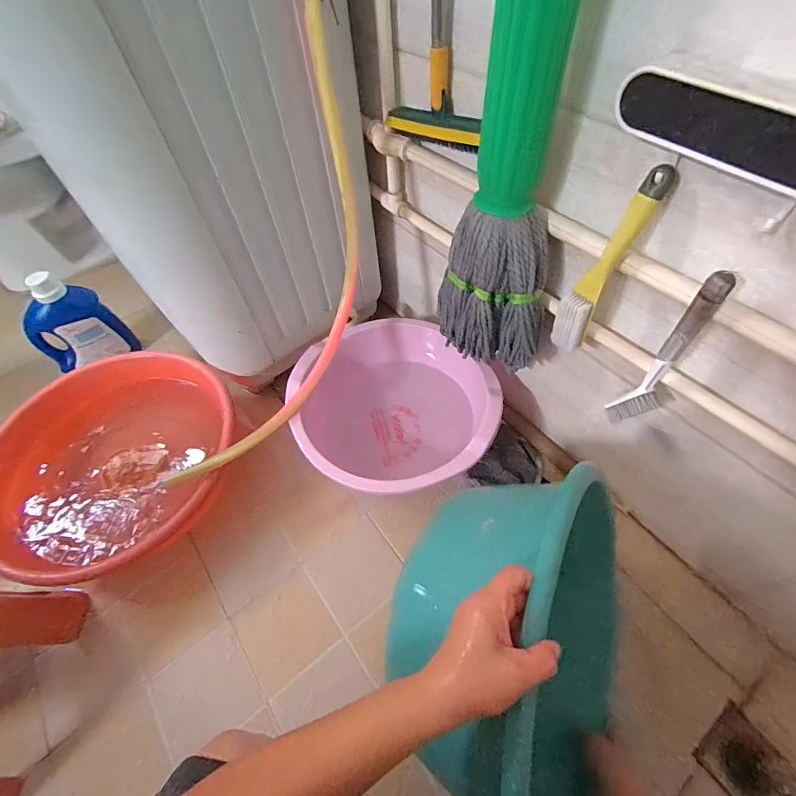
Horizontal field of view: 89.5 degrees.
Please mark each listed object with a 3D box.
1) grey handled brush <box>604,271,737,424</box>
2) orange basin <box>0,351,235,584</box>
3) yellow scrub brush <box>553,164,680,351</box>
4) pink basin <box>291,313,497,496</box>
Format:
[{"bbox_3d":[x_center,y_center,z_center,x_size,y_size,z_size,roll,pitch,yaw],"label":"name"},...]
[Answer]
[{"bbox_3d":[0.314,-0.042,0.474,0.048,0.230,0.046,38,67,25],"label":"grey handled brush"},{"bbox_3d":[-0.515,0.125,0.808,0.406,0.209,0.441,-2,57,3],"label":"orange basin"},{"bbox_3d":[0.239,-0.147,0.471,0.033,0.223,0.039,-25,56,-36],"label":"yellow scrub brush"},{"bbox_3d":[0.004,0.014,0.839,0.367,0.199,0.351,-2,57,3],"label":"pink basin"}]

